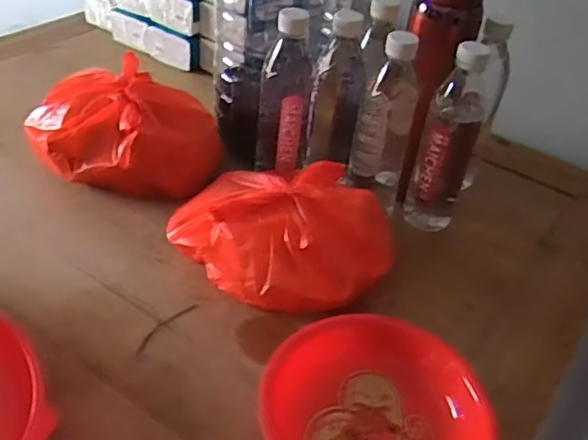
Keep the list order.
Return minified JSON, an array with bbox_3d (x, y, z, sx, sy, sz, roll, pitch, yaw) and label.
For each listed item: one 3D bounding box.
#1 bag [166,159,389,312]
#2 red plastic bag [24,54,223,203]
[{"bbox_3d":[-0.013,0.007,0.665,0.232,0.089,0.167,5,38,-1],"label":"bag"},{"bbox_3d":[-0.203,-0.113,0.763,0.222,0.107,0.165,0,39,-7],"label":"red plastic bag"}]

